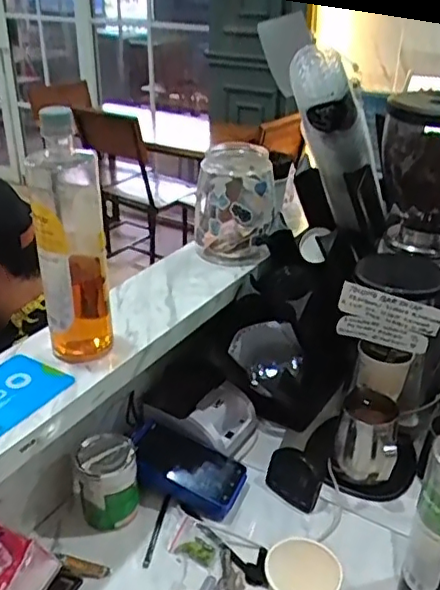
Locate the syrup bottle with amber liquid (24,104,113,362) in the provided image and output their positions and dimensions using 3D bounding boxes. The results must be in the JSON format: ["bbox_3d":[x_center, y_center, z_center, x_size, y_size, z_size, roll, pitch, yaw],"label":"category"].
[{"bbox_3d":[-0.160,-0.060,0.641,0.072,0.265,0.085,-5,29,-11],"label":"syrup bottle with amber liquid"}]

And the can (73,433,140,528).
[{"bbox_3d":[-0.145,0.238,0.773,0.076,0.124,0.067,-7,30,-15],"label":"can"}]

